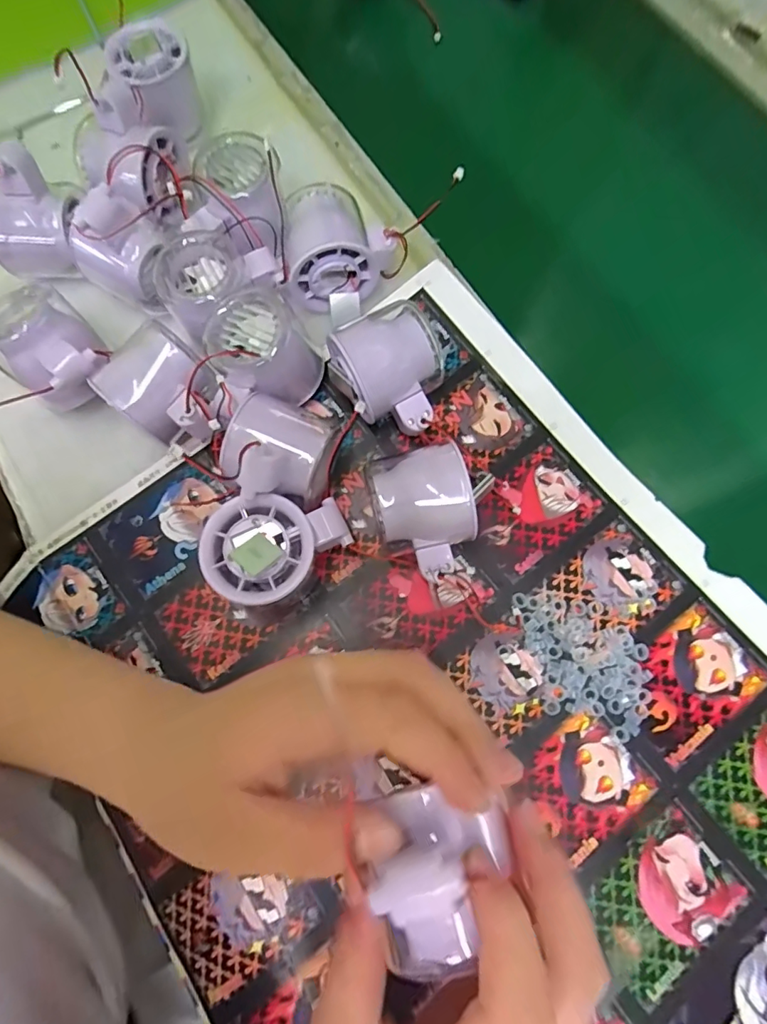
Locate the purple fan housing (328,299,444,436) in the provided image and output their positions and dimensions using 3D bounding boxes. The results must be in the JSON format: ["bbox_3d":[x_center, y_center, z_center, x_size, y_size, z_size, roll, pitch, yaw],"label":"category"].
[{"bbox_3d":[0.007,-0.082,0.317,0.063,0.052,0.073,-28,76,-7],"label":"purple fan housing"}]

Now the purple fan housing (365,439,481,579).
[{"bbox_3d":[0.024,0.003,0.295,0.051,0.055,0.070,-13,74,-3],"label":"purple fan housing"}]

